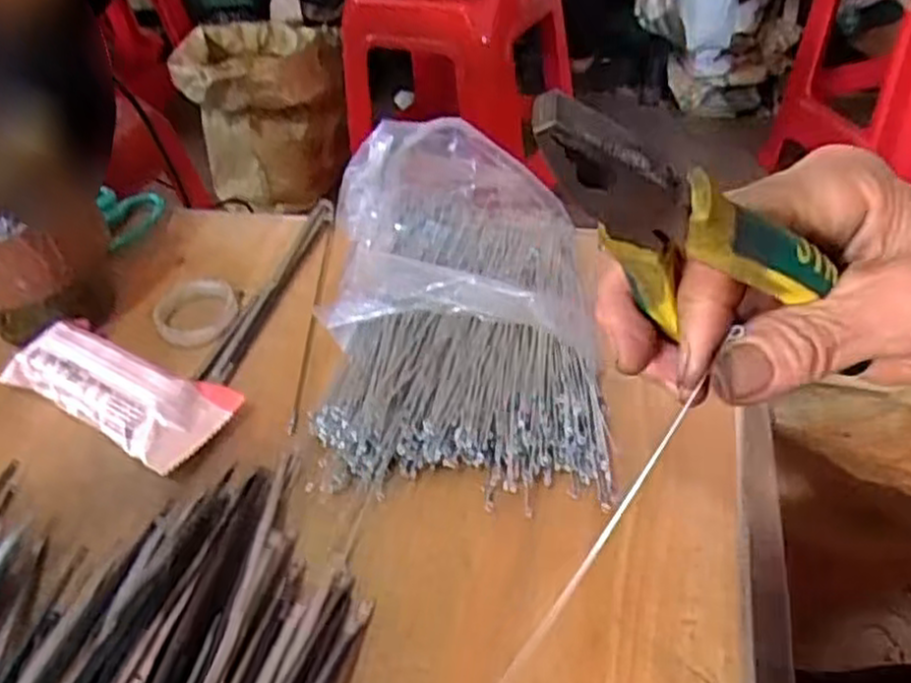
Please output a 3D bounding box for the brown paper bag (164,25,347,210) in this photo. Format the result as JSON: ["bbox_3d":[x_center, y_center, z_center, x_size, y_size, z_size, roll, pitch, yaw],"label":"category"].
[{"bbox_3d":[-0.417,-0.510,1.760,0.349,0.330,0.298,-15,42,-9],"label":"brown paper bag"}]

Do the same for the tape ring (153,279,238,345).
[{"bbox_3d":[-0.149,-0.017,0.443,0.046,0.011,0.054,-15,42,-10],"label":"tape ring"}]

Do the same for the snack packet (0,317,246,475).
[{"bbox_3d":[-0.167,0.023,0.384,0.122,0.032,0.049,19,47,27],"label":"snack packet"}]

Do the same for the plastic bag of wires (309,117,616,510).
[{"bbox_3d":[0.001,-0.023,0.383,0.133,0.069,0.202,-4,41,3],"label":"plastic bag of wires"}]

